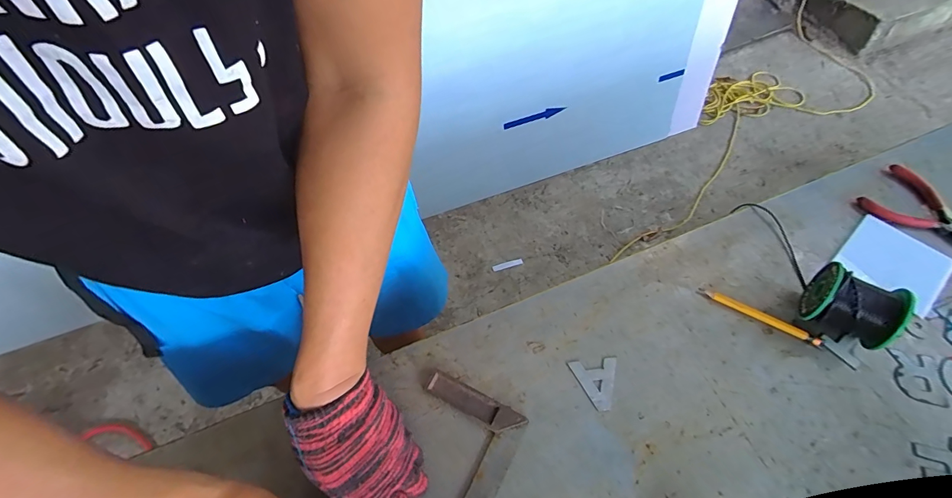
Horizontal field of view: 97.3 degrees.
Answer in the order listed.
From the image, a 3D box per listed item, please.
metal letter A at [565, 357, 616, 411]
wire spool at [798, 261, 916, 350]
[{"bbox_3d":[0.129,0.144,0.447,0.050,0.004,0.054,-6,58,-2],"label":"metal letter A"},{"bbox_3d":[0.403,0.061,0.449,0.087,0.066,0.061,28,63,18],"label":"wire spool"}]

